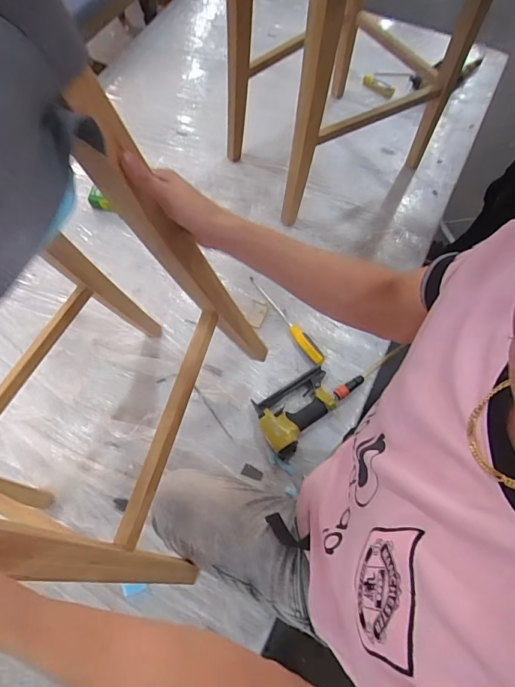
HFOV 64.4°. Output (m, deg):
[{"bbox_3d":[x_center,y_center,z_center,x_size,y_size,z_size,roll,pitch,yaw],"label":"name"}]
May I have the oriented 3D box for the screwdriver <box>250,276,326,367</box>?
[{"bbox_3d":[0.071,-0.064,1.006,0.035,0.029,0.283,-32,70,-13],"label":"screwdriver"}]

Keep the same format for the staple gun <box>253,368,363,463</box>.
[{"bbox_3d":[0.097,0.129,0.909,0.232,0.039,0.134,-39,72,-15],"label":"staple gun"}]

